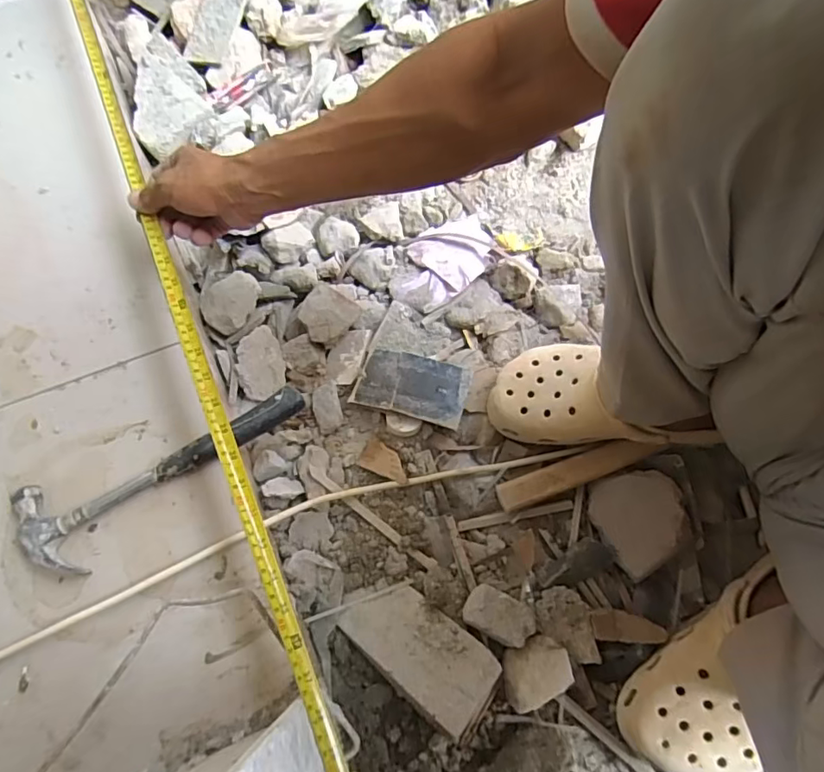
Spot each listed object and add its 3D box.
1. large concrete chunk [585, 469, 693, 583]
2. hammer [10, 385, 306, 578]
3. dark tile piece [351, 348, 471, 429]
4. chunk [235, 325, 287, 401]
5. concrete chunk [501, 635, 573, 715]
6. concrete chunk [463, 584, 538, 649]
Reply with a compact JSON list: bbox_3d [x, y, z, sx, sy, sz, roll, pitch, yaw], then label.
[{"bbox_3d":[0.228,0.130,0.535,0.079,0.033,0.093,-20,71,-9],"label":"large concrete chunk"},{"bbox_3d":[-0.223,0.081,0.503,0.268,0.024,0.082,-26,72,-10],"label":"hammer"},{"bbox_3d":[0.001,-0.002,0.596,0.118,0.010,0.074,13,60,7],"label":"dark tile piece"},{"bbox_3d":[-0.175,-0.028,0.621,0.050,0.021,0.082,-10,70,-6],"label":"chunk"},{"bbox_3d":[0.116,0.264,0.504,0.063,0.026,0.052,-20,71,-9],"label":"concrete chunk"},{"bbox_3d":[0.082,0.219,0.517,0.063,0.034,0.039,25,70,8],"label":"concrete chunk"}]

